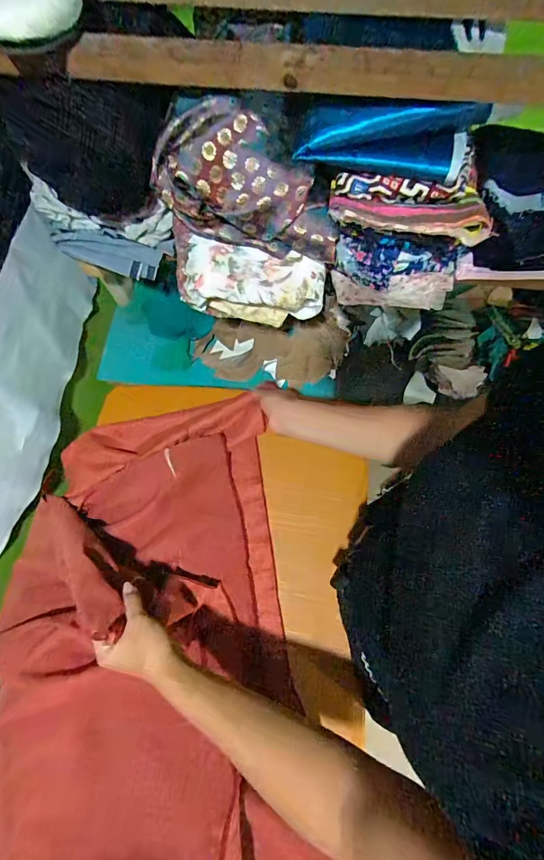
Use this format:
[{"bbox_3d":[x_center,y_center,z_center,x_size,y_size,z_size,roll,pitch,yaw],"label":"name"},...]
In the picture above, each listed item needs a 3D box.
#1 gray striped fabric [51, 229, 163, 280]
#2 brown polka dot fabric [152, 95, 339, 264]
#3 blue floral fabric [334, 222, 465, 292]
[{"bbox_3d":[-0.253,-0.278,0.584,0.159,0.060,0.035,15,72,7],"label":"gray striped fabric"},{"bbox_3d":[-0.023,-0.285,0.440,0.206,0.132,0.070,5,71,4],"label":"brown polka dot fabric"},{"bbox_3d":[0.174,-0.237,0.511,0.176,0.085,0.029,0,66,-6],"label":"blue floral fabric"}]

